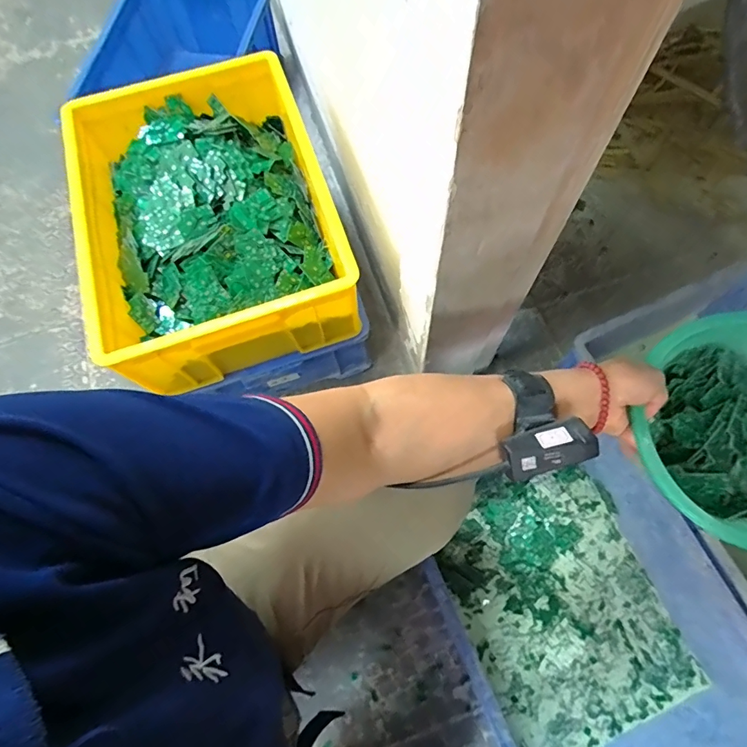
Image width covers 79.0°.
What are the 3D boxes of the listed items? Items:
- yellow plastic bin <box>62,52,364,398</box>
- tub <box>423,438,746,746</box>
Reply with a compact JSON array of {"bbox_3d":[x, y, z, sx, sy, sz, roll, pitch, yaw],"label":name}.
[{"bbox_3d":[-0.253,-0.259,0.713,0.338,0.151,0.508,-18,71,-4],"label":"yellow plastic bin"},{"bbox_3d":[0.291,0.340,0.656,0.329,0.170,0.404,-22,71,-6],"label":"tub"}]

